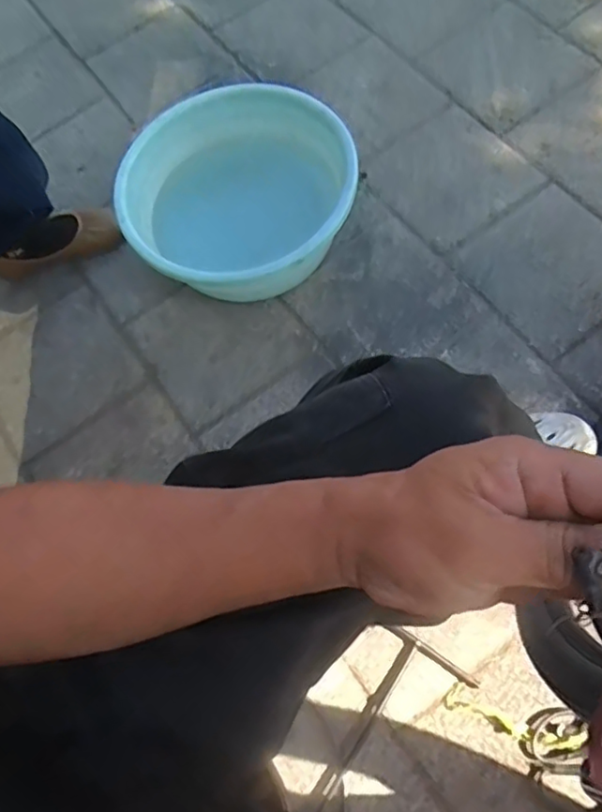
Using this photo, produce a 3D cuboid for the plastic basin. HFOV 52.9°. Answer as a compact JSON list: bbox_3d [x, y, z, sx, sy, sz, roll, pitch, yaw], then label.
[{"bbox_3d":[-0.089,-0.302,0.907,0.327,0.142,0.286,6,65,5],"label":"plastic basin"}]

